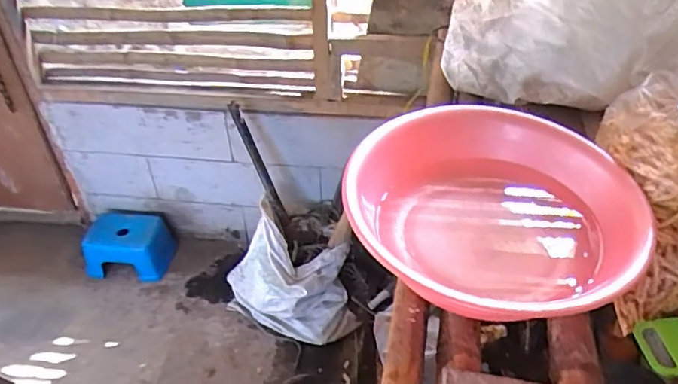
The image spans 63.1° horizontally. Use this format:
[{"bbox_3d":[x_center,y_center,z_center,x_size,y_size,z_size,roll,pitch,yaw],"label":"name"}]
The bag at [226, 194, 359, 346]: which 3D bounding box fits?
[{"bbox_3d":[-0.158,0.265,1.724,0.425,0.294,0.265,3,42,7],"label":"bag"}]

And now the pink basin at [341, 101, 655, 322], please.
[{"bbox_3d":[0.218,0.021,0.805,0.386,0.136,0.383,-1,42,1],"label":"pink basin"}]

